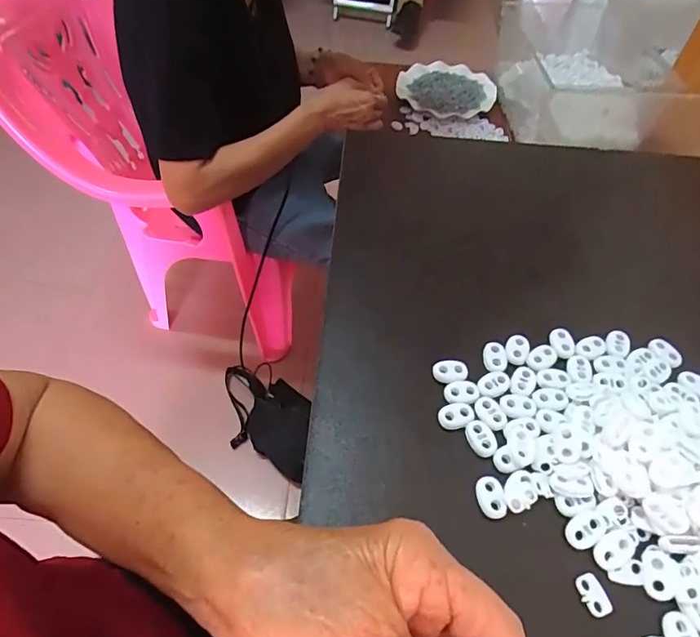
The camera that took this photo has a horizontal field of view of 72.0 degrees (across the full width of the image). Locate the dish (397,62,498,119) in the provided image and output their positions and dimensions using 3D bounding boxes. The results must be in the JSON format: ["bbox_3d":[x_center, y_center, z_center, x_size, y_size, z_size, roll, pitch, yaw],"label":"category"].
[{"bbox_3d":[0.184,-0.439,0.915,0.198,0.023,0.171,-34,61,-24],"label":"dish"}]

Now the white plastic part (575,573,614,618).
[{"bbox_3d":[0.124,0.140,0.244,0.014,0.004,0.019,-18,56,-15],"label":"white plastic part"}]

